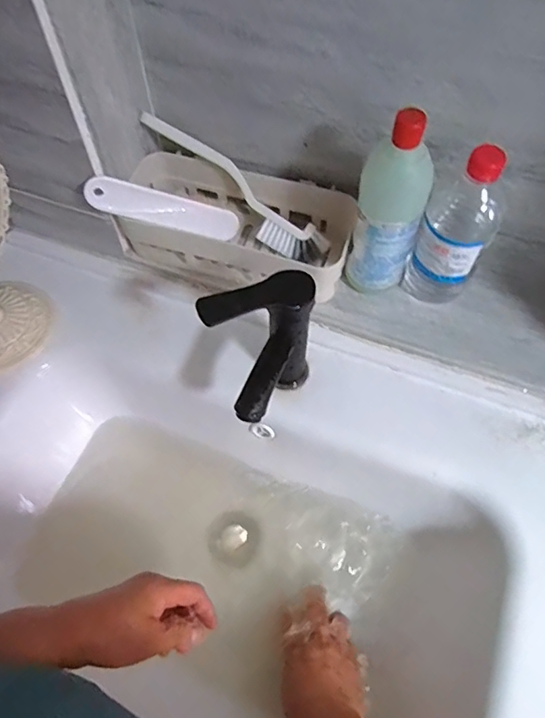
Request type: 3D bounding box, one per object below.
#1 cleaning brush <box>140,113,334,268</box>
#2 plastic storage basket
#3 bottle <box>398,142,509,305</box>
[{"bbox_3d":[-0.040,-0.198,0.580,0.258,0.034,0.043,42,67,0],"label":"cleaning brush"},{"bbox_3d":[-0.041,-0.152,0.576,0.266,0.067,0.126,18,61,11],"label":"plastic storage basket"},{"bbox_3d":[0.177,-0.120,0.490,0.066,0.180,0.055,18,61,11],"label":"bottle"}]

